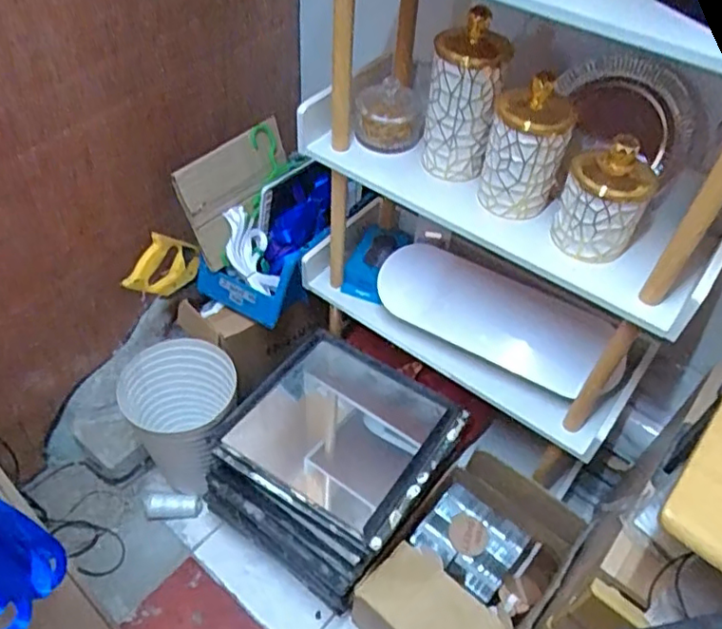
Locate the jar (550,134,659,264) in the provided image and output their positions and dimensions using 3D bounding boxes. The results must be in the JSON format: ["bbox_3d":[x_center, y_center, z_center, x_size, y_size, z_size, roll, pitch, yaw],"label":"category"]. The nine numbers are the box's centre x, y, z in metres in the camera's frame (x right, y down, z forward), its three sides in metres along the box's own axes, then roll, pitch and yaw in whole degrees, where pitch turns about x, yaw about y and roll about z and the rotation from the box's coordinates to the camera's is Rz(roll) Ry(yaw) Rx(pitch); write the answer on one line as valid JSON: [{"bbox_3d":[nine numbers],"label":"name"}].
[{"bbox_3d":[0.318,-0.156,0.795,0.104,0.145,0.112,2,48,-2],"label":"jar"}]

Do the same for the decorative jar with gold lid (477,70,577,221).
[{"bbox_3d":[0.219,-0.221,0.833,0.102,0.164,0.098,14,49,9],"label":"decorative jar with gold lid"}]

